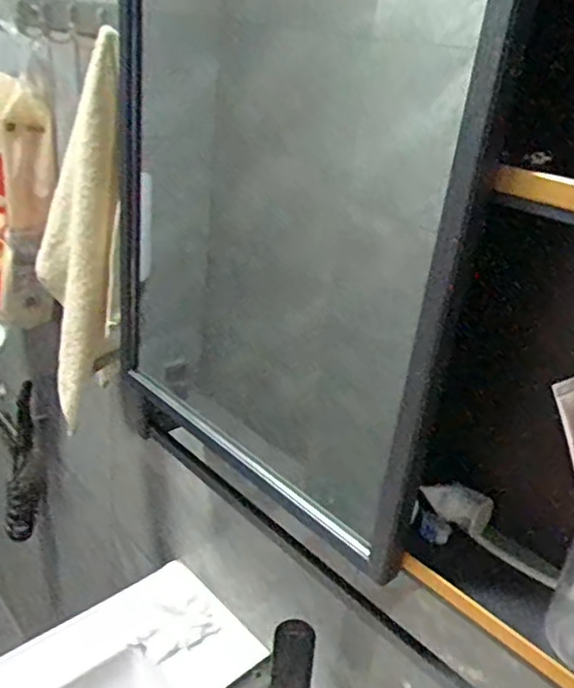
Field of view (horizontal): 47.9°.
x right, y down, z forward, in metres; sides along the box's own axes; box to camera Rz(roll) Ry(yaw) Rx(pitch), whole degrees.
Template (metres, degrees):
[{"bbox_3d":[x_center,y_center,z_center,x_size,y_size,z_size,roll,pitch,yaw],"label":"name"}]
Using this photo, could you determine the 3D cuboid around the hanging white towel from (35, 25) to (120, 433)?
[{"bbox_3d":[-0.238,-0.114,0.746,0.088,0.418,0.211,-5,22,-20],"label":"hanging white towel"}]

